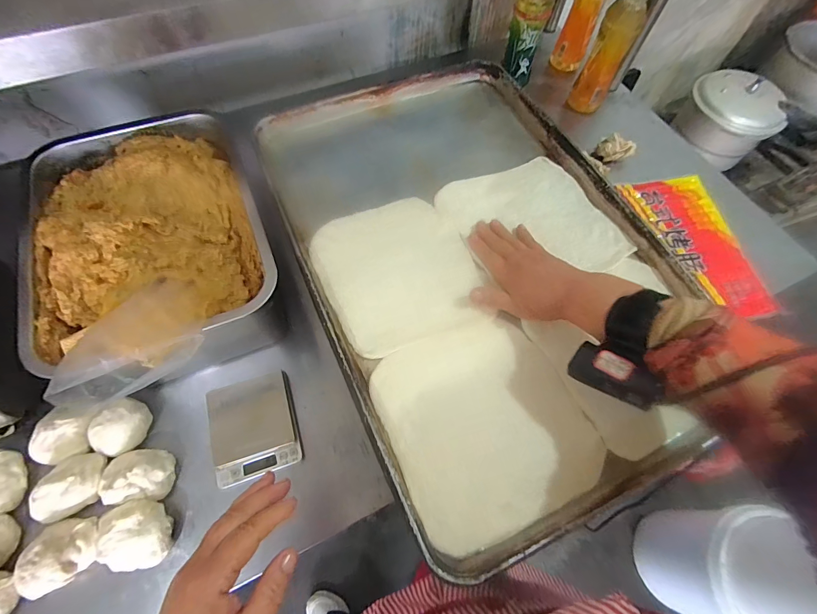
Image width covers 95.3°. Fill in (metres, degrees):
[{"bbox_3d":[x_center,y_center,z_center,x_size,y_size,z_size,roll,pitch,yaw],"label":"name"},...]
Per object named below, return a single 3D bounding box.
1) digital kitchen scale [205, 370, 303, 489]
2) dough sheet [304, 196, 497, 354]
[{"bbox_3d":[-0.202,0.154,0.485,0.102,0.028,0.121,-15,66,-10],"label":"digital kitchen scale"},{"bbox_3d":[-0.012,-0.045,0.454,0.176,0.010,0.192,-21,66,-12],"label":"dough sheet"}]

